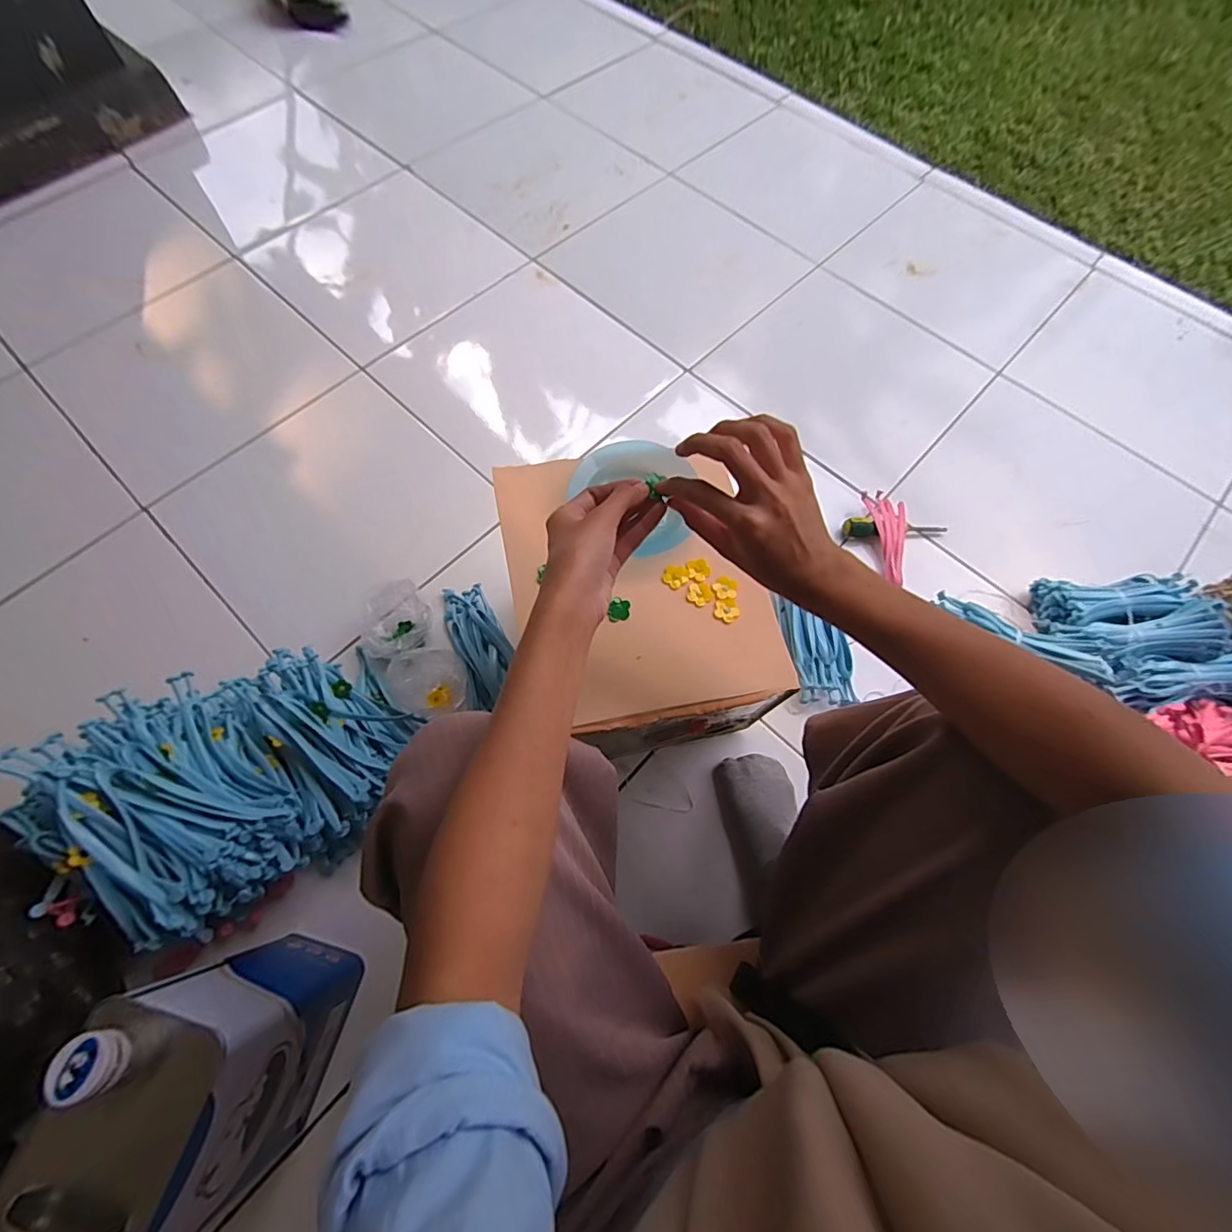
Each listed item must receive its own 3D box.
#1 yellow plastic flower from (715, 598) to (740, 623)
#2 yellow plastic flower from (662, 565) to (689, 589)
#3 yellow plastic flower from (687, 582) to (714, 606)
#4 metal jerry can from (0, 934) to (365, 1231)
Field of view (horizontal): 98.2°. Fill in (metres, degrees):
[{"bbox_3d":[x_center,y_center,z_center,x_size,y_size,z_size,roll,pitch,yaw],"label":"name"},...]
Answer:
[{"bbox_3d":[0.106,-0.007,0.507,0.023,0.004,0.024,0,68,-1],"label":"yellow plastic flower"},{"bbox_3d":[0.058,-0.039,0.522,0.024,0.004,0.026,0,68,-1],"label":"yellow plastic flower"},{"bbox_3d":[0.081,-0.022,0.513,0.025,0.004,0.024,0,68,-1],"label":"yellow plastic flower"},{"bbox_3d":[-0.348,0.394,0.443,0.107,0.244,0.163,15,69,4],"label":"metal jerry can"}]

